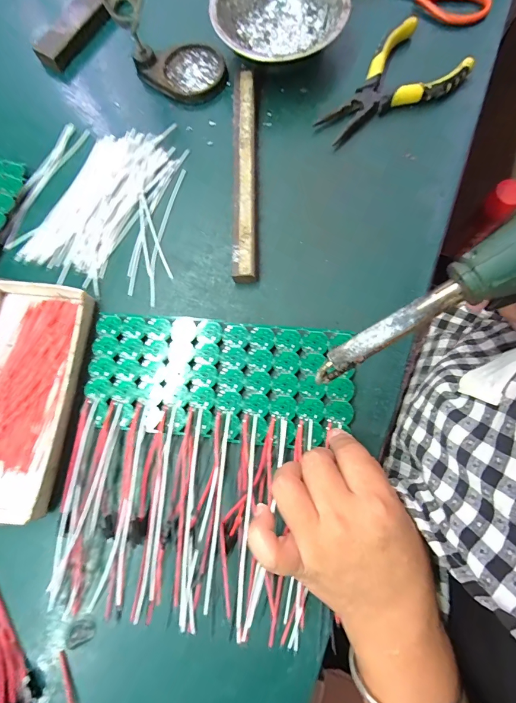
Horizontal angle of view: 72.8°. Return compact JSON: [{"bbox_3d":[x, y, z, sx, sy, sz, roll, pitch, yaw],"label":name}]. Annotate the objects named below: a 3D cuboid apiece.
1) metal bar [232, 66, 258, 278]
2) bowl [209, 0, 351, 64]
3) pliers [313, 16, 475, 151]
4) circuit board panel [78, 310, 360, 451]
[{"bbox_3d":[-0.013,-0.165,0.326,0.021,0.017,0.209,-1,79,1],"label":"metal bar"},{"bbox_3d":[0.021,-0.319,0.345,0.122,0.045,0.118,0,79,1],"label":"bowl"},{"bbox_3d":[0.129,-0.247,0.337,0.081,0.028,0.139,41,82,8],"label":"pliers"},{"bbox_3d":[-0.034,0.020,0.289,0.215,0.004,0.094,6,79,5],"label":"circuit board panel"}]

